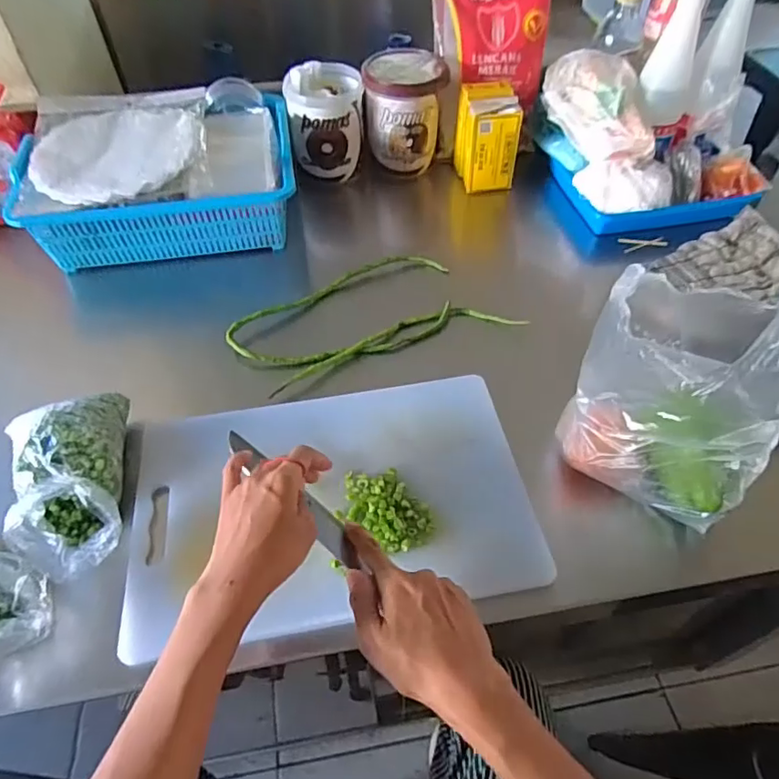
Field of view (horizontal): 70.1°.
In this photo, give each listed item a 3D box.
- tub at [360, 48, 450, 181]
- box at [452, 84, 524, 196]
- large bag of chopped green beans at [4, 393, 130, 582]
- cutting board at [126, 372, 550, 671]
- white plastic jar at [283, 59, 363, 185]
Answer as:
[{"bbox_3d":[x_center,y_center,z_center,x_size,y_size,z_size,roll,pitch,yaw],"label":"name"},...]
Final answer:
[{"bbox_3d":[0.023,-0.414,0.839,0.116,0.141,0.107,0,51,1],"label":"tub"},{"bbox_3d":[0.142,-0.367,0.811,0.071,0.126,0.082,-7,52,-5],"label":"box"},{"bbox_3d":[-0.277,0.070,0.481,0.075,0.071,0.162,-13,52,-10],"label":"large bag of chopped green beans"},{"bbox_3d":[-0.055,0.096,0.511,0.345,0.025,0.232,-9,52,-6],"label":"cutting board"},{"bbox_3d":[-0.092,-0.392,0.818,0.105,0.124,0.107,0,51,1],"label":"white plastic jar"}]

